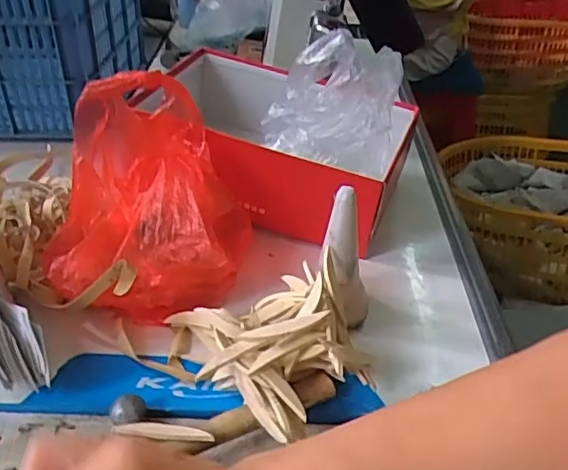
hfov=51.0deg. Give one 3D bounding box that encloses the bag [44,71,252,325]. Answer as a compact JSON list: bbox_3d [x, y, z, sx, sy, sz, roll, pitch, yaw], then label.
[{"bbox_3d":[-0.137,-0.040,0.603,0.199,0.198,0.191,-2,35,-4],"label":"bag"}]

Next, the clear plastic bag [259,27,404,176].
[{"bbox_3d":[0.052,-0.146,0.650,0.144,0.145,0.068,2,35,1],"label":"clear plastic bag"}]

